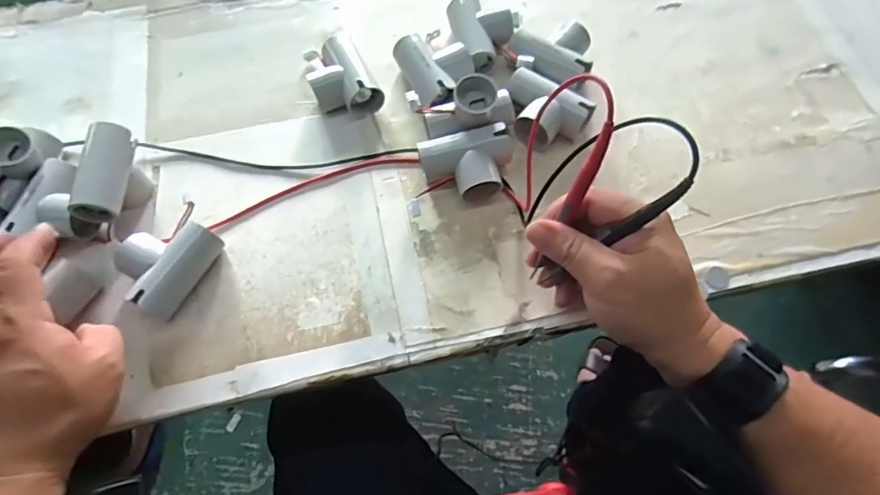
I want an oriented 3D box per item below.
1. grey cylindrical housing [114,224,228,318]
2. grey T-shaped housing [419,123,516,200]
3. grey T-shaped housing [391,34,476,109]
[{"bbox_3d":[-0.212,0.011,0.384,0.053,0.032,0.073,28,69,12],"label":"grey cylindrical housing"},{"bbox_3d":[0.024,-0.064,0.412,0.073,0.037,0.051,-13,67,-5],"label":"grey T-shaped housing"},{"bbox_3d":[-0.003,-0.162,0.455,0.055,0.031,0.076,-30,69,-12],"label":"grey T-shaped housing"}]

